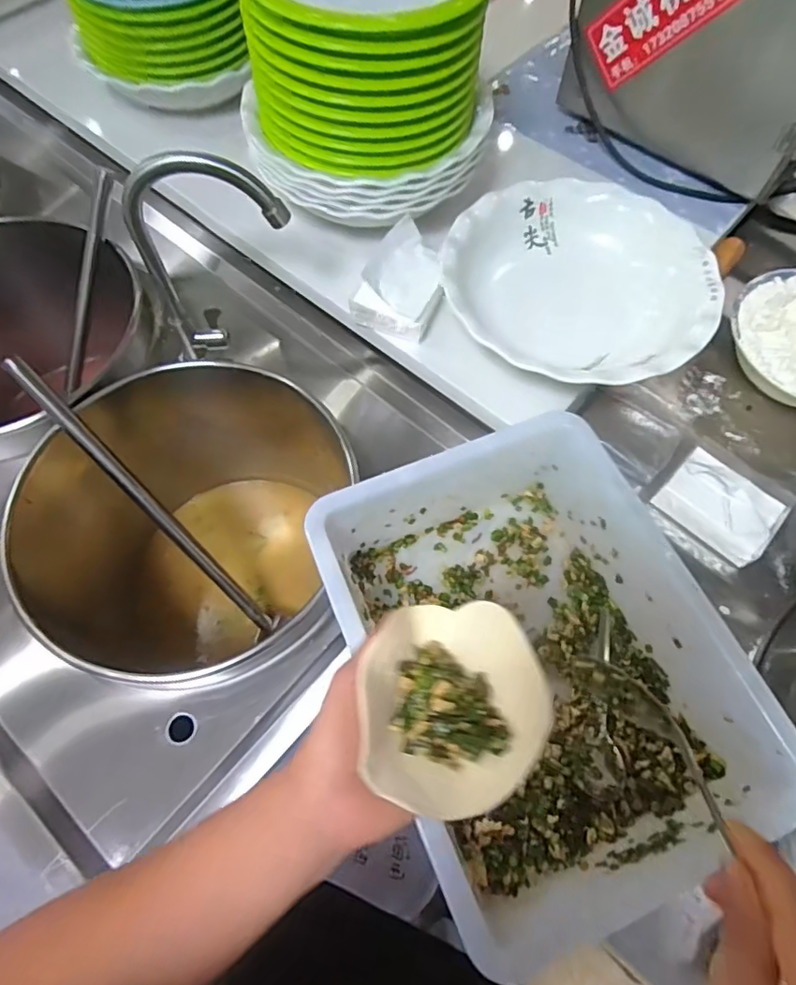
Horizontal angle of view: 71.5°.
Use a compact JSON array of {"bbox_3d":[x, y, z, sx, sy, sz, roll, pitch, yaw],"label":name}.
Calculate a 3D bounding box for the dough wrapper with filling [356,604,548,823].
[{"bbox_3d":[0.034,0.127,0.332,0.105,0.025,0.116,0,65,0],"label":"dough wrapper with filling"}]

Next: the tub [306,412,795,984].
[{"bbox_3d":[0.113,0.137,0.480,0.270,0.110,0.356,-21,66,-10],"label":"tub"}]

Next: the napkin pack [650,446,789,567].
[{"bbox_3d":[0.343,0.009,0.581,0.109,0.046,0.083,41,71,17],"label":"napkin pack"}]

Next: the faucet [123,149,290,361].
[{"bbox_3d":[-0.191,-0.243,0.604,0.163,0.249,0.050,-5,65,-3],"label":"faucet"}]

